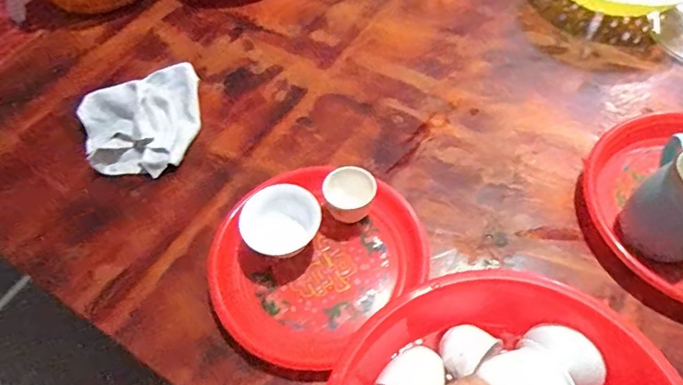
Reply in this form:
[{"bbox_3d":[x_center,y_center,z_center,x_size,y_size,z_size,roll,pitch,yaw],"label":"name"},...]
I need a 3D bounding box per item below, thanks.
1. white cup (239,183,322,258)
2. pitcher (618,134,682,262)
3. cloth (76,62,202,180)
[{"bbox_3d":[-0.064,0.038,0.549,0.086,0.064,0.078,-5,57,1],"label":"white cup"},{"bbox_3d":[0.337,0.011,0.495,0.075,0.113,0.093,35,66,24],"label":"pitcher"},{"bbox_3d":[-0.269,-0.109,0.670,0.155,0.046,0.183,3,57,7],"label":"cloth"}]

